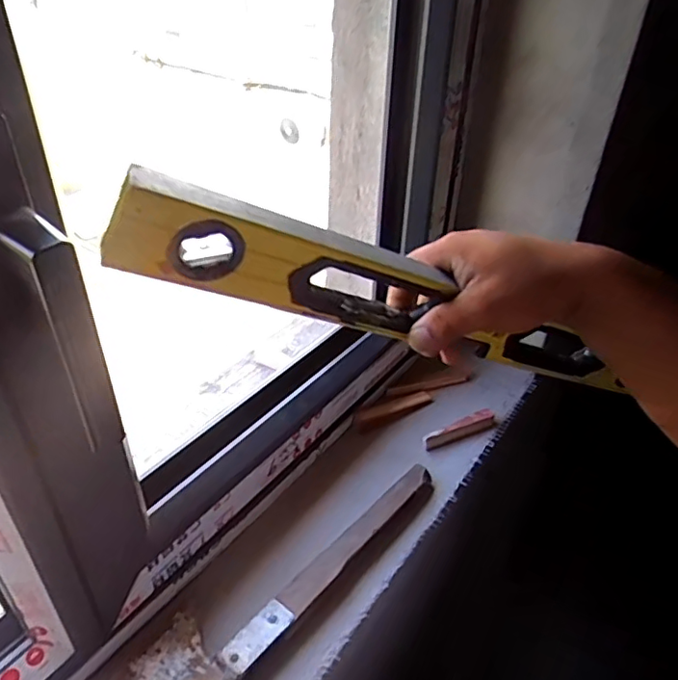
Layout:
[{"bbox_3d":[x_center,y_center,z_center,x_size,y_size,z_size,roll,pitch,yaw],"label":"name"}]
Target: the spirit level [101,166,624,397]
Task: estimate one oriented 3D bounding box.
[{"bbox_3d":[0.069,-0.020,0.449,0.476,0.066,0.022,15,26,-35],"label":"spirit level"}]

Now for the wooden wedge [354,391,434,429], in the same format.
[{"bbox_3d":[0.072,0.089,0.770,0.124,0.020,0.023,-18,42,-27],"label":"wooden wedge"}]

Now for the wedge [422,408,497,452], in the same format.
[{"bbox_3d":[0.153,0.116,0.735,0.104,0.023,0.020,-17,41,-25],"label":"wedge"}]

